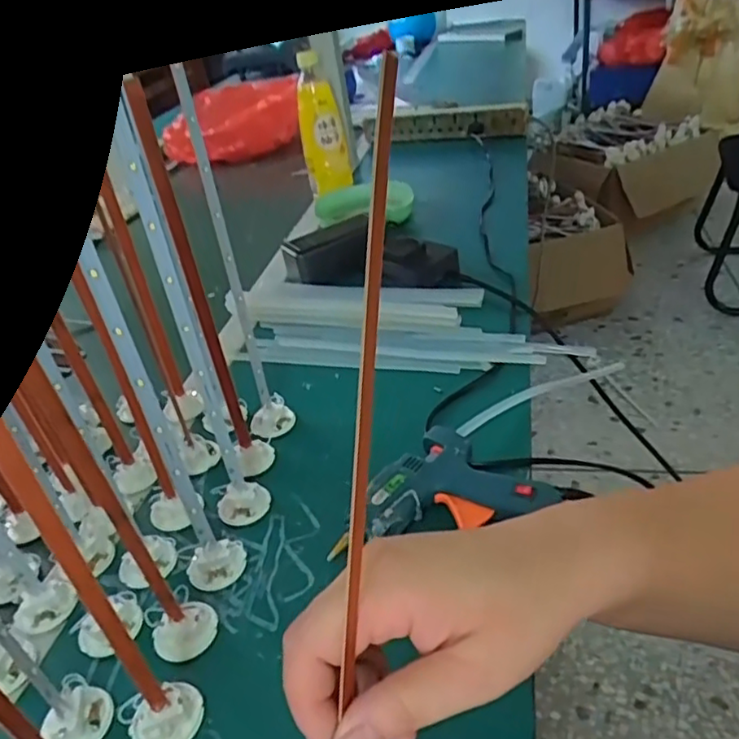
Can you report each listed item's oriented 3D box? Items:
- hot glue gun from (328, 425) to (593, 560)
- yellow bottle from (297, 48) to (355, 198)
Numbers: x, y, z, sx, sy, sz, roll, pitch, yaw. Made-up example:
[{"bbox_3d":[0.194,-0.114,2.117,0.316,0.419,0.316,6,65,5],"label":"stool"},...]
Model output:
[{"bbox_3d":[0.052,0.082,0.458,0.160,0.030,0.084,-12,34,-3],"label":"hot glue gun"},{"bbox_3d":[-0.065,-0.338,0.914,0.067,0.176,0.049,-11,34,-1],"label":"yellow bottle"}]

